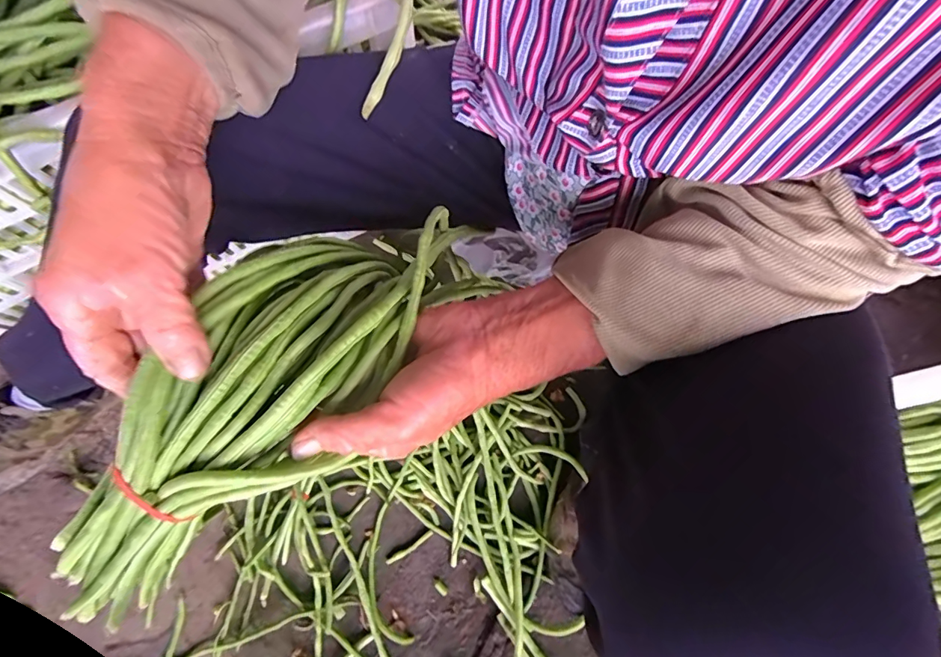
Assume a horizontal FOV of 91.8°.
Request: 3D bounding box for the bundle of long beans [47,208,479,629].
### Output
[{"bbox_3d":[-0.107,0.028,0.251,0.097,0.061,0.257,34,73,13],"label":"bundle of long beans"}]

